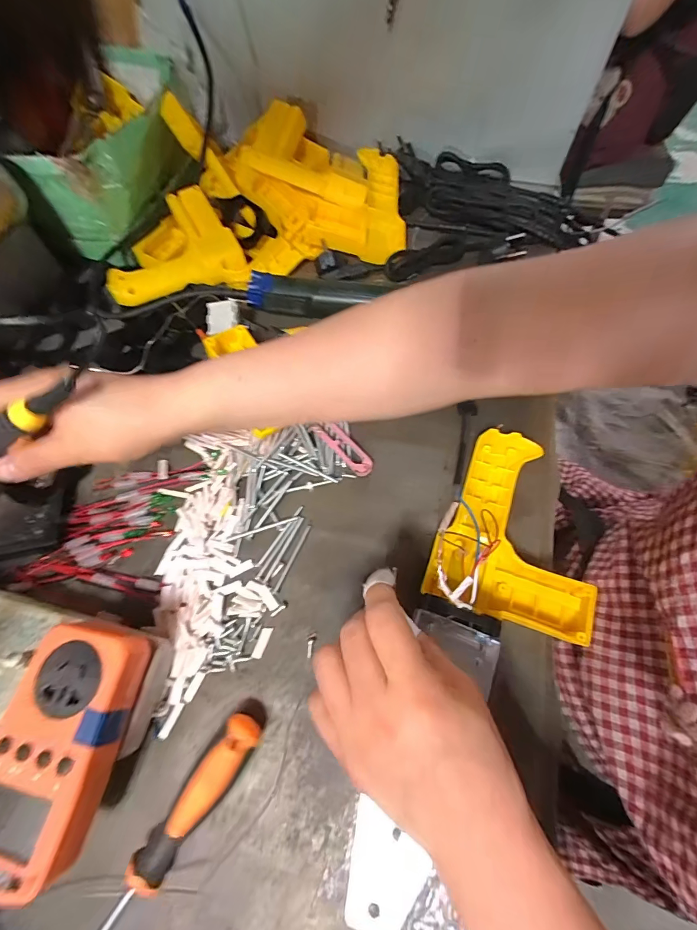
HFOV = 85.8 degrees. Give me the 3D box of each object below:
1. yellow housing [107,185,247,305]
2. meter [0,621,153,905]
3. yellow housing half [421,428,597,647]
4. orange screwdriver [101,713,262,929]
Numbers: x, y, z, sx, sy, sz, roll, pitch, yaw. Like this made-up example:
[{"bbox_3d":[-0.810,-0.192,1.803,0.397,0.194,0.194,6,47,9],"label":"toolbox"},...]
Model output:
[{"bbox_3d":[-0.208,-0.252,0.439,0.150,0.041,0.122,-23,66,-7],"label":"yellow housing"},{"bbox_3d":[-0.175,0.166,0.226,0.070,0.029,0.127,9,67,8],"label":"meter"},{"bbox_3d":[0.134,0.050,0.307,0.115,0.030,0.146,15,67,10],"label":"yellow housing half"},{"bbox_3d":[-0.131,0.261,0.225,0.023,0.027,0.222,32,71,16],"label":"orange screwdriver"}]

